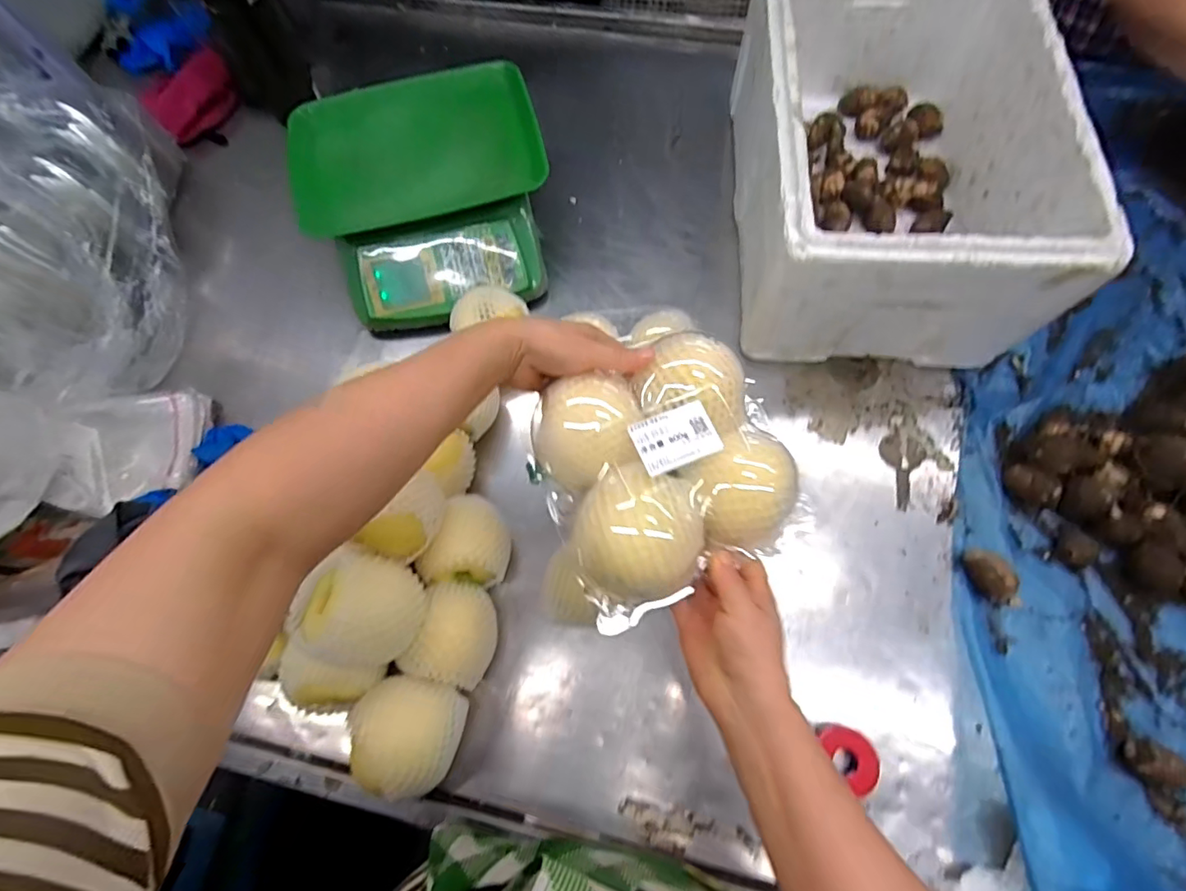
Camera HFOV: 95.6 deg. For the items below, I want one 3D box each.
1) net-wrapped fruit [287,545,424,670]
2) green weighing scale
[{"bbox_3d":[-0.198,0.138,0.454,0.093,0.071,0.090,10,71,6],"label":"net-wrapped fruit"},{"bbox_3d":[-0.202,-0.302,0.666,0.293,0.127,0.291,-6,70,0],"label":"green weighing scale"}]

